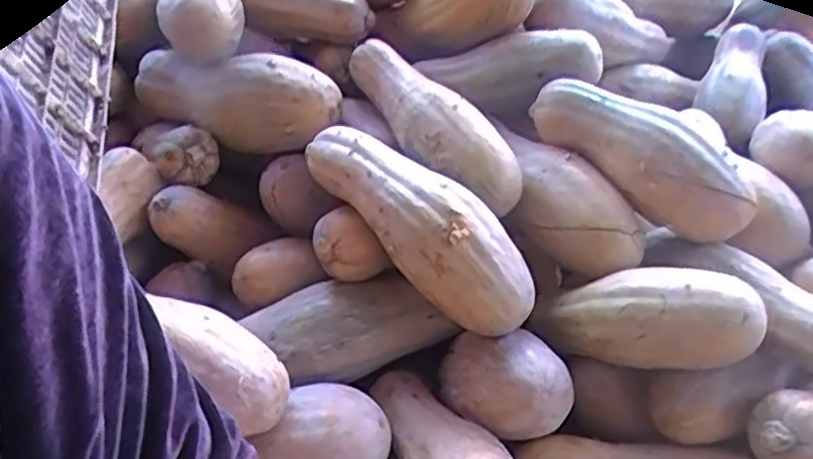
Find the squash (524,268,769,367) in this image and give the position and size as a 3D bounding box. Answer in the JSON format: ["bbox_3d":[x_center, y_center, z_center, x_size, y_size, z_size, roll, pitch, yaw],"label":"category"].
[{"bbox_3d":[0.285,0.113,0.866,0.286,0.108,0.094,-9,14,36],"label":"squash"}]

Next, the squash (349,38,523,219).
[{"bbox_3d":[0.028,-0.160,1.014,0.109,0.090,0.367,-19,53,-38],"label":"squash"}]

